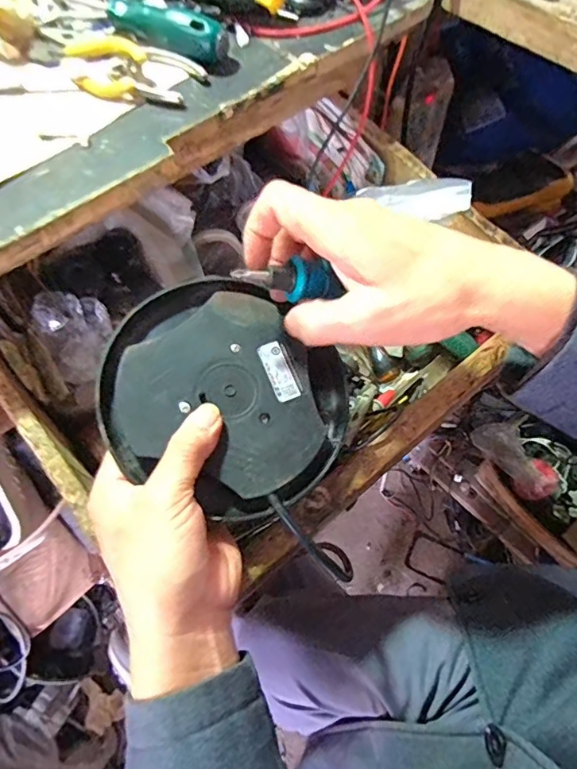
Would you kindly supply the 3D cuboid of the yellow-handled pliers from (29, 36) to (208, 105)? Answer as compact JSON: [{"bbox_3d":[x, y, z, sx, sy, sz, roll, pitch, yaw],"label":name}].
[{"bbox_3d":[-0.128,-0.230,0.363,0.131,0.021,0.044,14,64,8],"label":"yellow-handled pliers"}]

